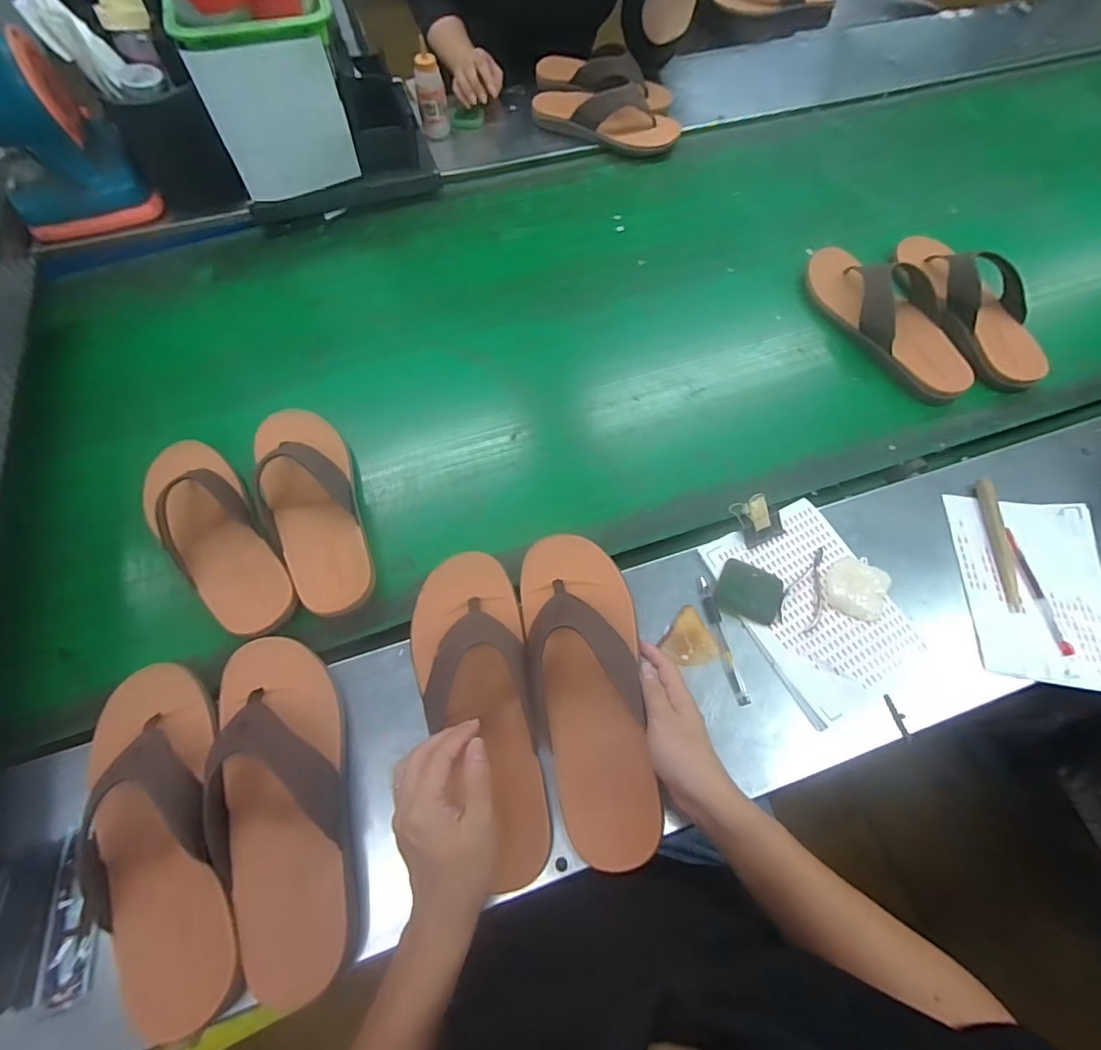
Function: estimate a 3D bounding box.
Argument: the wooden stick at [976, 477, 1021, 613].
[{"bbox_3d":[0.506,0.017,0.581,0.015,0.015,0.159,6,65,2],"label":"wooden stick"}]

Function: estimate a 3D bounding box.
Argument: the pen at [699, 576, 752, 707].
[{"bbox_3d":[0.177,0.117,0.537,0.015,0.008,0.133,-10,65,-6],"label":"pen"}]

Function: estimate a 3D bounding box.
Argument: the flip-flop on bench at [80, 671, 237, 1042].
[{"bbox_3d":[-0.324,0.249,0.420,0.114,0.067,0.276,-21,65,-10],"label":"flip-flop on bench"}]

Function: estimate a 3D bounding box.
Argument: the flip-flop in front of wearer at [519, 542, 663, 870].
[{"bbox_3d":[0.035,0.141,0.475,0.104,0.051,0.285,-8,63,-4],"label":"flip-flop in front of wearer"}]

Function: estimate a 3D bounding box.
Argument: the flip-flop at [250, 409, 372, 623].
[{"bbox_3d":[-0.276,-0.038,0.593,0.103,0.056,0.288,-24,67,-11],"label":"flip-flop"}]

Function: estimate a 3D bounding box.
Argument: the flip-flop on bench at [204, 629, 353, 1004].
[{"bbox_3d":[-0.228,0.230,0.442,0.103,0.073,0.280,-16,65,-8],"label":"flip-flop on bench"}]

